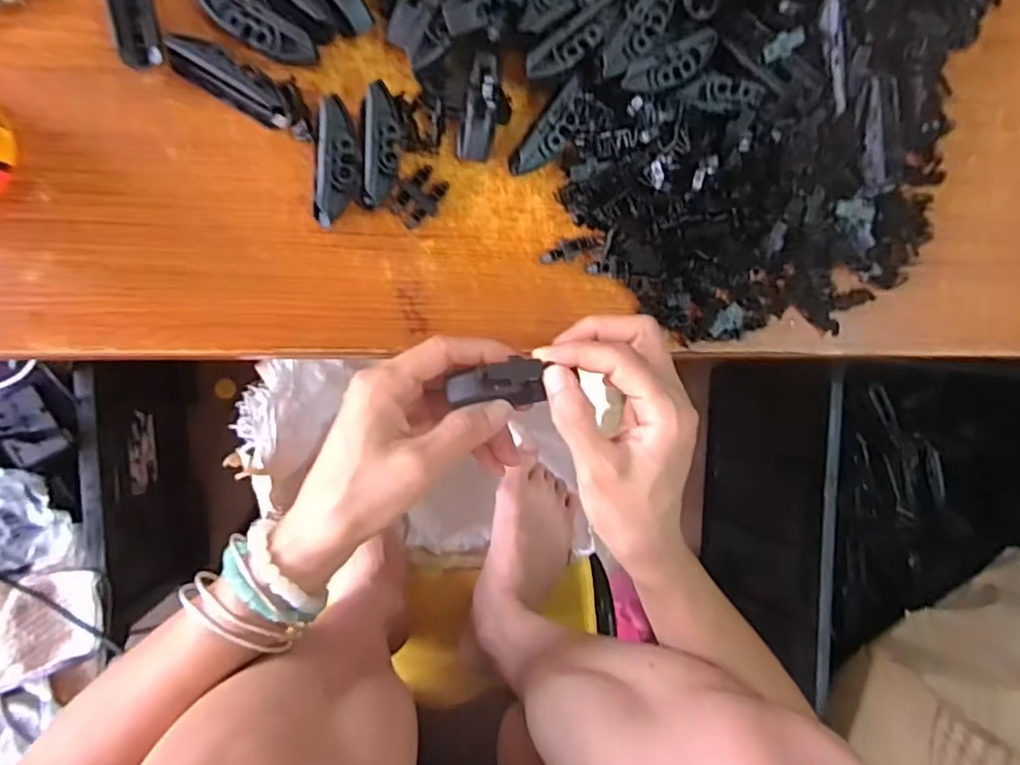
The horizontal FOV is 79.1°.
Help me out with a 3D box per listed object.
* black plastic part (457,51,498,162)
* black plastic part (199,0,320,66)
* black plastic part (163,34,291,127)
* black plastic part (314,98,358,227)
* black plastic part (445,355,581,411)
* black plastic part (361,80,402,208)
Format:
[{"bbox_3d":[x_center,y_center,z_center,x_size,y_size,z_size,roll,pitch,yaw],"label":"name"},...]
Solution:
[{"bbox_3d":[-0.017,-0.159,0.355,0.019,0.018,0.059,8,100,-7],"label":"black plastic part"},{"bbox_3d":[-0.142,-0.195,0.339,0.070,0.017,0.021,31,83,-8],"label":"black plastic part"},{"bbox_3d":[-0.151,-0.165,0.336,0.065,0.019,0.020,29,83,-8],"label":"black plastic part"},{"bbox_3d":[-0.096,-0.122,0.345,0.020,0.021,0.071,3,87,-11],"label":"black plastic part"},{"bbox_3d":[-0.005,0.002,0.301,0.046,0.012,0.019,-7,87,-4],"label":"black plastic part"},{"bbox_3d":[-0.073,-0.134,0.350,0.020,0.021,0.066,1,88,-11],"label":"black plastic part"}]

